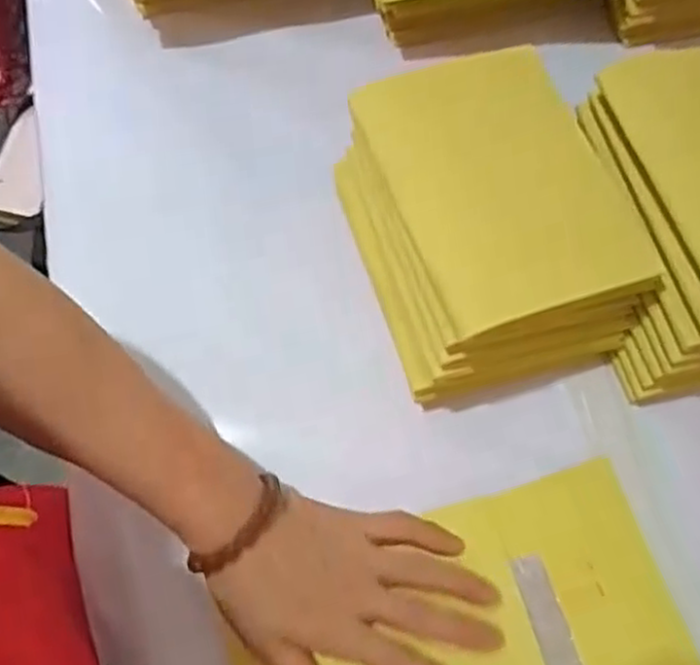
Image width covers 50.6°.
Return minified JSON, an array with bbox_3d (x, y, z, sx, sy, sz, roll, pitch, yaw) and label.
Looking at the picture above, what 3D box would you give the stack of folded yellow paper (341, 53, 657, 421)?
[{"bbox_3d":[0.071,-0.059,0.406,0.122,0.095,0.159,-20,71,-8],"label":"stack of folded yellow paper"}]

